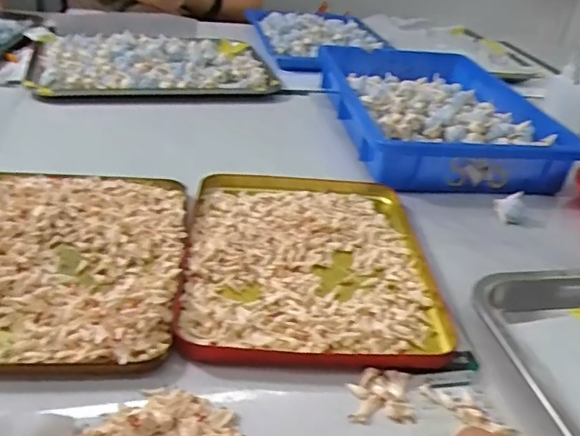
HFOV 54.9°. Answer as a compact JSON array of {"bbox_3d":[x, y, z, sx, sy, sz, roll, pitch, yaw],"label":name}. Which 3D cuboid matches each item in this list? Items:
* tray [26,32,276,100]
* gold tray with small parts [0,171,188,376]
[{"bbox_3d":[-0.210,-0.237,0.859,0.348,0.040,0.249,-8,34,-22],"label":"tray"},{"bbox_3d":[-0.190,0.024,0.440,0.200,0.017,0.249,2,31,-7],"label":"gold tray with small parts"}]

